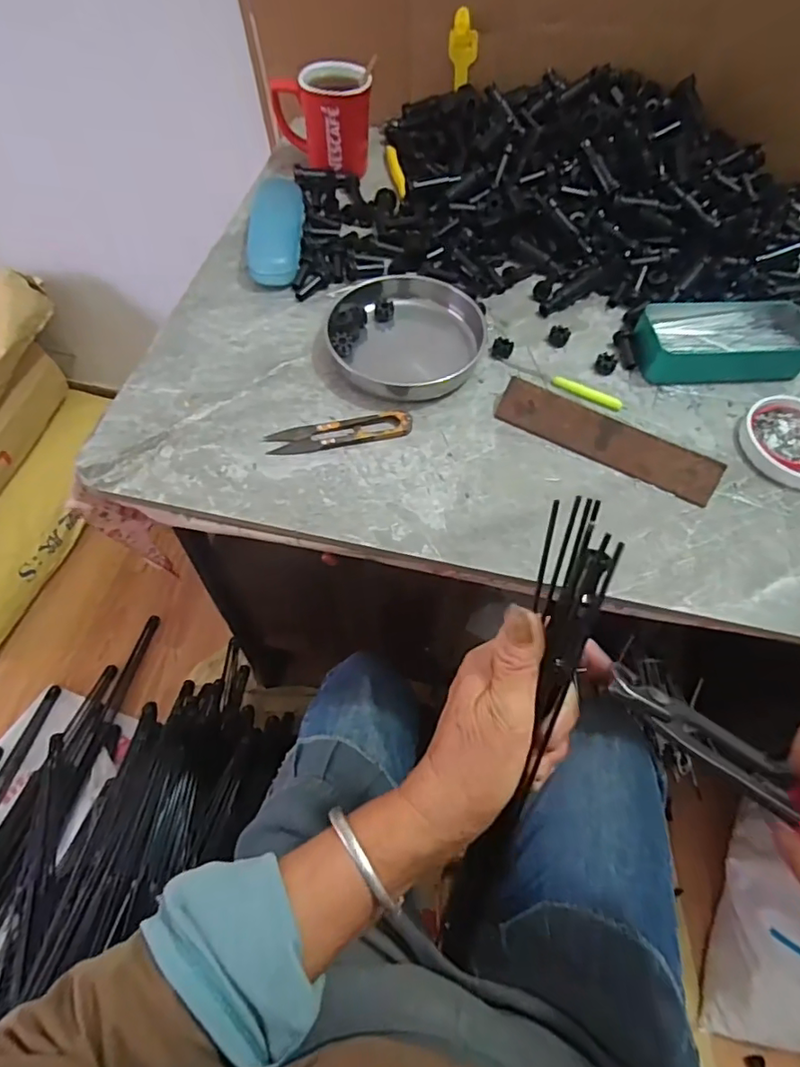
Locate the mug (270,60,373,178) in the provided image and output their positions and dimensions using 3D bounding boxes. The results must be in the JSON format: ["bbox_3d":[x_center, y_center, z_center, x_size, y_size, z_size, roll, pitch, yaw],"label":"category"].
[{"bbox_3d":[-0.085,-0.453,0.619,0.105,0.085,0.069,-6,60,-6],"label":"mug"}]

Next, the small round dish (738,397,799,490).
[{"bbox_3d":[0.332,-0.076,0.470,0.085,0.013,0.087,1,60,-2],"label":"small round dish"}]

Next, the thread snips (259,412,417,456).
[{"bbox_3d":[-0.048,-0.082,0.453,0.115,0.010,0.027,-10,61,-9],"label":"thread snips"}]

